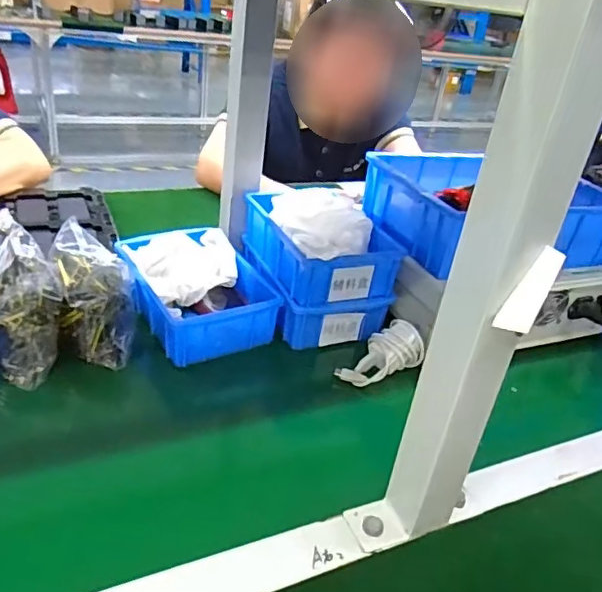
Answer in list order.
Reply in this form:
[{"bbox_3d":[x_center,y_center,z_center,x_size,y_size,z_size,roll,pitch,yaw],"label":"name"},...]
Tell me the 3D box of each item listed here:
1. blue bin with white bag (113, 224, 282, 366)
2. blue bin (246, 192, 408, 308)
[{"bbox_3d":[-0.125,-0.010,0.686,0.142,0.069,0.186,-14,37,-31],"label":"blue bin with white bag"},{"bbox_3d":[0.022,-0.067,0.728,0.139,0.059,0.198,-6,33,-24],"label":"blue bin"}]

